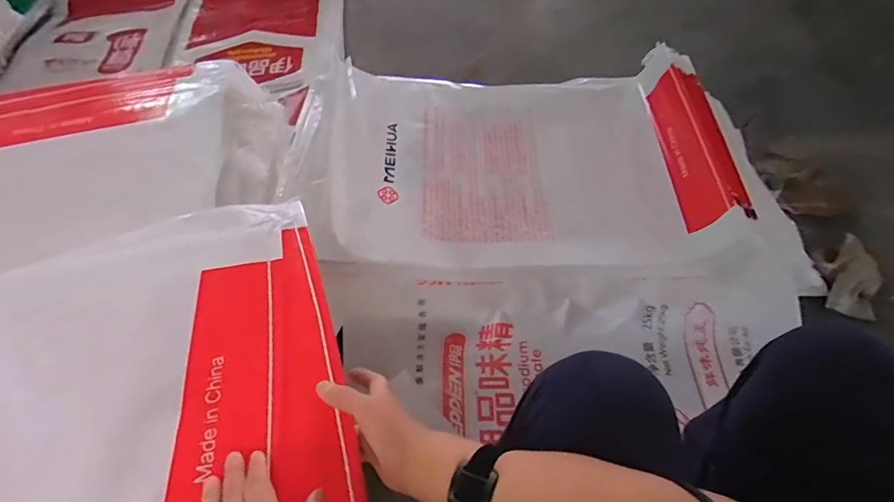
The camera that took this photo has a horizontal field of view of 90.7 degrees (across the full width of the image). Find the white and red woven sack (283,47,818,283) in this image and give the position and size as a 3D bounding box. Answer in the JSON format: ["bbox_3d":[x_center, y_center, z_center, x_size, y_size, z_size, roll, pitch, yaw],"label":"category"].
[{"bbox_3d":[0.197,-0.213,0.960,0.919,0.168,0.535,-2,58,2],"label":"white and red woven sack"}]

